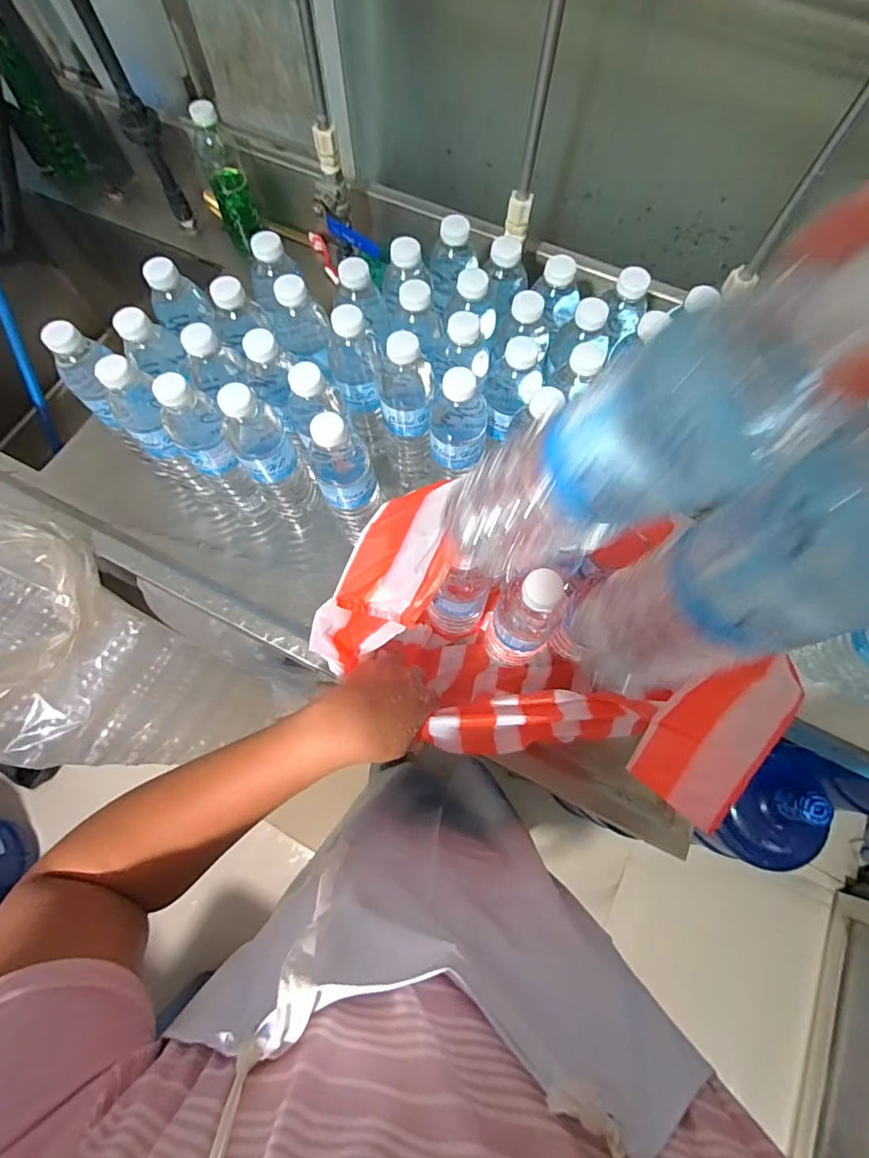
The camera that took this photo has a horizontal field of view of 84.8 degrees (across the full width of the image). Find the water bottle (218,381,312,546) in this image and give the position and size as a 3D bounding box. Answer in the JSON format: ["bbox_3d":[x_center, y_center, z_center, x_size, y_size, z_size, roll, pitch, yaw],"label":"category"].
[{"bbox_3d":[-0.173,-0.115,0.527,0.061,0.223,0.057,-26,73,-10],"label":"water bottle"}]

